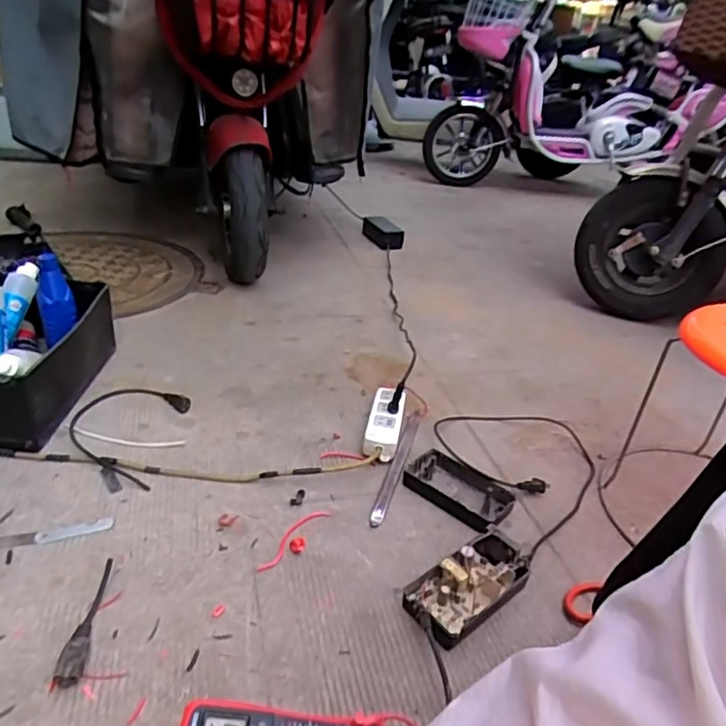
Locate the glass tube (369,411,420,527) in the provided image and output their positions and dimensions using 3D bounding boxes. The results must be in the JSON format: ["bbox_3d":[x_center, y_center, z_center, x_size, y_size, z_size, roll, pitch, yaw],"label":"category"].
[{"bbox_3d":[0.056,0.148,0.915,0.022,0.022,0.276,12,30,11],"label":"glass tube"}]

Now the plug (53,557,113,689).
[{"bbox_3d":[-0.293,0.275,0.625,0.021,0.026,0.138,2,29,-7],"label":"plug"}]

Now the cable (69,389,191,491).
[{"bbox_3d":[-0.374,0.096,0.913,0.168,0.021,0.237,6,29,-1],"label":"cable"}]

